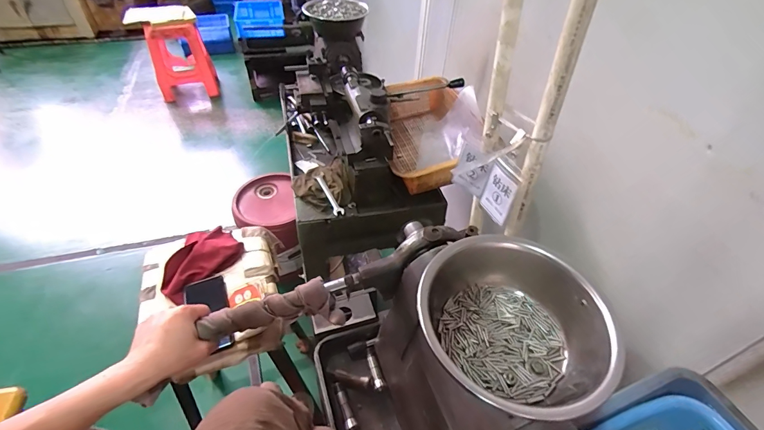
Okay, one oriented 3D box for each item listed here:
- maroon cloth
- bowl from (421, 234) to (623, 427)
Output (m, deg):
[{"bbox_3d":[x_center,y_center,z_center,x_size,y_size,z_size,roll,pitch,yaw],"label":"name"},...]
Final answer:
[{"bbox_3d":[-0.375,0.092,0.762,0.098,0.037,0.172,27,49,22],"label":"maroon cloth"},{"bbox_3d":[0.123,0.108,0.363,0.171,0.061,0.159,2,45,-1],"label":"bowl"}]

